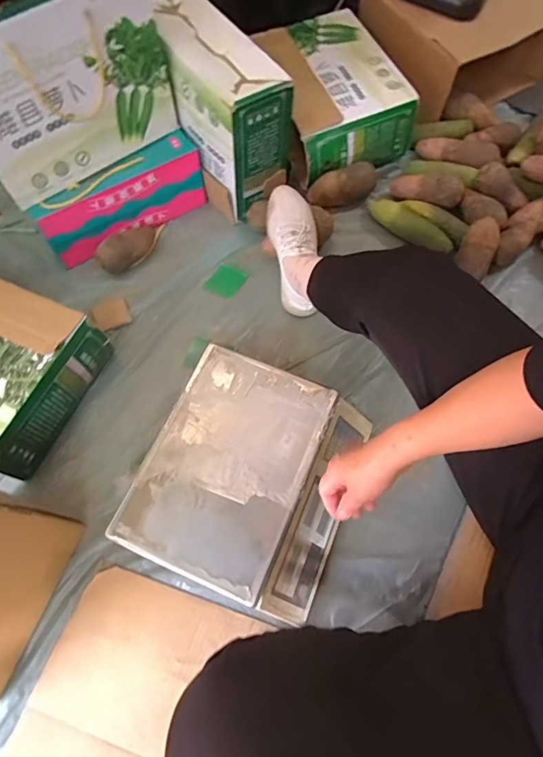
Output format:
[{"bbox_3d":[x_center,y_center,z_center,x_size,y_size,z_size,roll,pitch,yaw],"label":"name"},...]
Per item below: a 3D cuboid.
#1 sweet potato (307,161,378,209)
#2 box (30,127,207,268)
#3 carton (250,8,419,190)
[{"bbox_3d":[0.158,-0.419,0.969,0.150,0.062,0.064,-24,70,-11],"label":"sweet potato"},{"bbox_3d":[-0.294,-0.354,0.896,0.332,0.126,0.074,-33,71,-14],"label":"box"},{"bbox_3d":[0.126,-0.639,1.012,0.263,0.133,0.381,-18,68,-8],"label":"carton"}]

